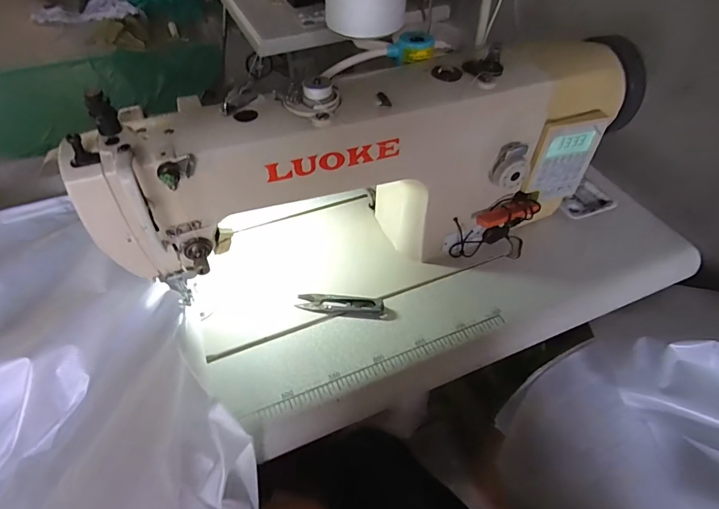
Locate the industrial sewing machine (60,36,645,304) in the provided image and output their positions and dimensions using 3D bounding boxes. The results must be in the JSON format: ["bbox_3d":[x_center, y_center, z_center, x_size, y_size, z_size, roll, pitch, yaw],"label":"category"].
[{"bbox_3d":[0.038,-0.090,0.486,0.574,0.237,0.160,-12,50,-11],"label":"industrial sewing machine"}]

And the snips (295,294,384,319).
[{"bbox_3d":[-0.022,0.058,0.505,0.100,0.008,0.025,5,49,4],"label":"snips"}]

